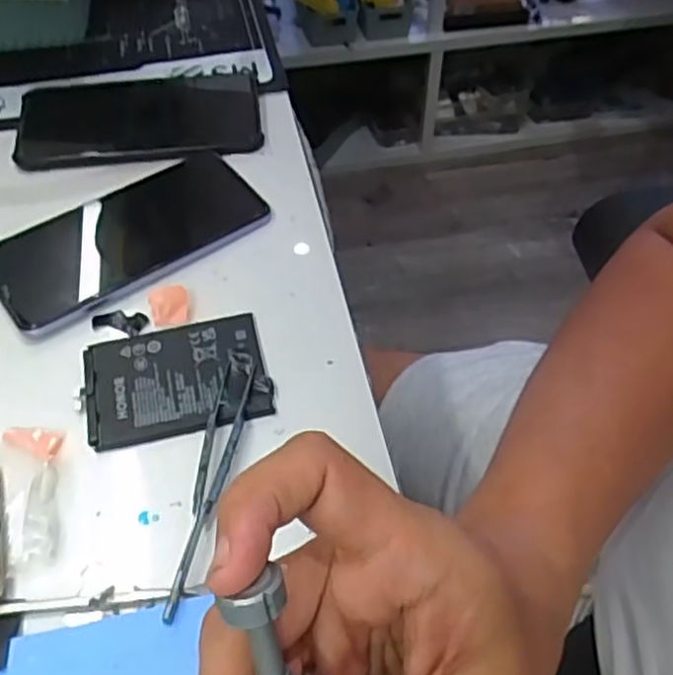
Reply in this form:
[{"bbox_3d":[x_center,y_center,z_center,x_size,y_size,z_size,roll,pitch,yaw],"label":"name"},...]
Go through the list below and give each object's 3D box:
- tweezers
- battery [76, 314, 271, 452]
[{"bbox_3d":[-0.058,0.066,0.333,0.016,0.016,0.131,5,53,4],"label":"tweezers"},{"bbox_3d":[-0.086,0.020,0.374,0.094,0.008,0.066,-12,54,-9],"label":"battery"}]

